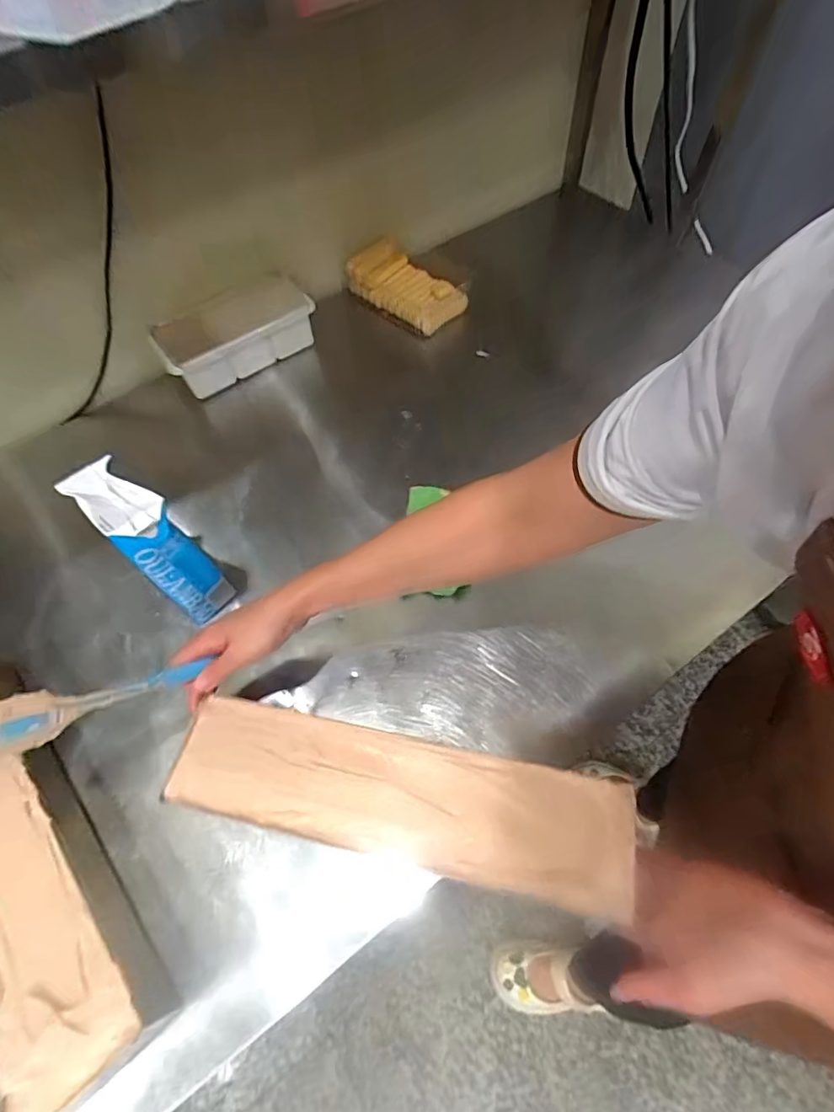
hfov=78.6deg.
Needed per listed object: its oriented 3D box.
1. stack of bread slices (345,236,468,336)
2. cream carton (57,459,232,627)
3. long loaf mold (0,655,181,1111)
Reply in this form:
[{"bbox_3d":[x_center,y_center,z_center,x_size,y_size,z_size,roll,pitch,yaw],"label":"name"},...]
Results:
[{"bbox_3d":[-0.019,-0.441,0.839,0.192,0.071,0.105,36,70,21],"label":"stack of bread slices"},{"bbox_3d":[-0.266,-0.011,0.533,0.062,0.188,0.102,-42,66,-17],"label":"cream carton"},{"bbox_3d":[-0.366,0.259,0.465,0.124,0.063,0.411,-39,65,-16],"label":"long loaf mold"}]

